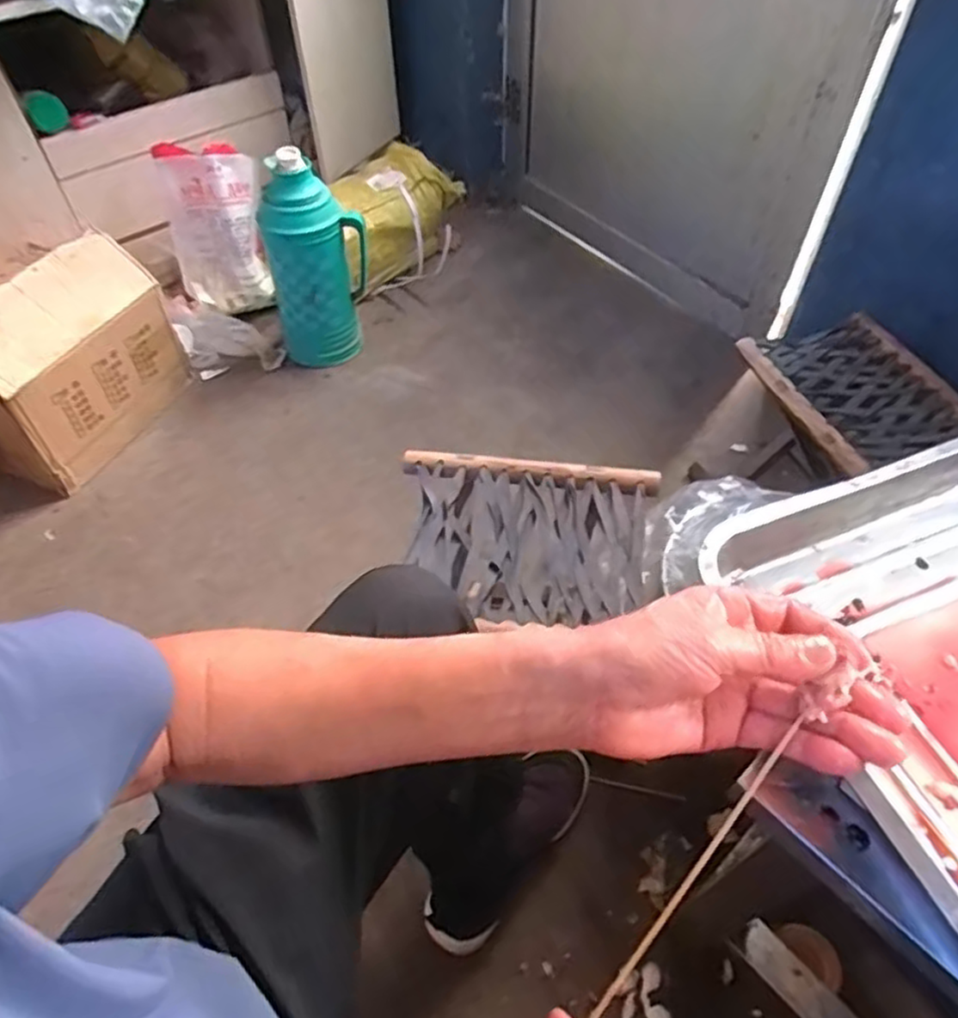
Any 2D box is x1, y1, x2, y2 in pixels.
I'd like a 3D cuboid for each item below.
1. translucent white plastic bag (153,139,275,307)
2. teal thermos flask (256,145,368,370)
[{"bbox_3d":[-0.493,-0.529,1.308,0.180,0.256,0.162,-17,53,-12],"label":"translucent white plastic bag"},{"bbox_3d":[-0.287,-0.434,1.225,0.172,0.362,0.121,-12,52,-8],"label":"teal thermos flask"}]

